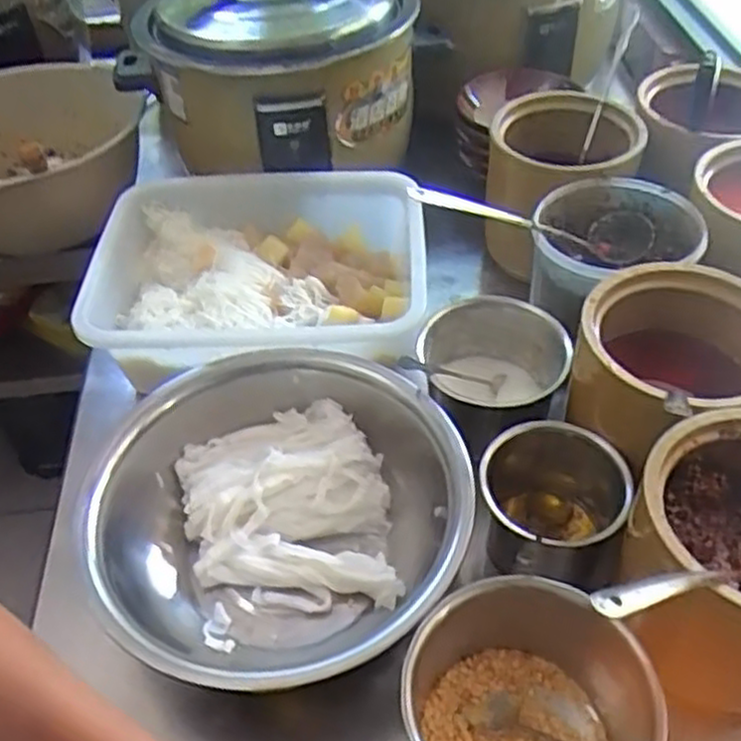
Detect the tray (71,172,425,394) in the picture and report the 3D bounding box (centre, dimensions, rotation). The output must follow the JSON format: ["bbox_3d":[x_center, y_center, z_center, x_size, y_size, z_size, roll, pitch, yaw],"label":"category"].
[{"bbox_3d":[-0.116,-0.095,0.812,0.340,0.081,0.267,-3,46,2],"label":"tray"}]

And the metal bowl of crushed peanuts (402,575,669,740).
[{"bbox_3d":[0.106,0.231,0.519,0.154,0.128,0.169,-2,46,2],"label":"metal bowl of crushed peanuts"}]

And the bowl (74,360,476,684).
[{"bbox_3d":[-0.068,0.119,0.646,0.277,0.109,0.268,-2,46,2],"label":"bowl"}]

